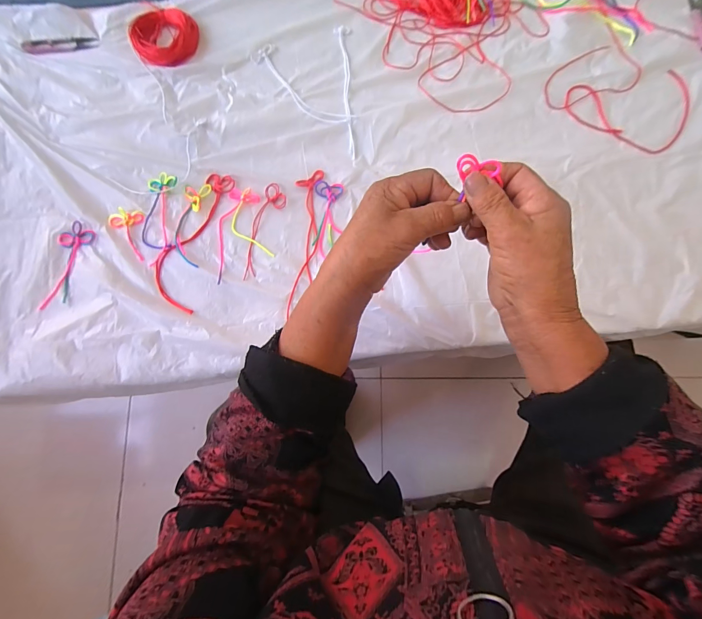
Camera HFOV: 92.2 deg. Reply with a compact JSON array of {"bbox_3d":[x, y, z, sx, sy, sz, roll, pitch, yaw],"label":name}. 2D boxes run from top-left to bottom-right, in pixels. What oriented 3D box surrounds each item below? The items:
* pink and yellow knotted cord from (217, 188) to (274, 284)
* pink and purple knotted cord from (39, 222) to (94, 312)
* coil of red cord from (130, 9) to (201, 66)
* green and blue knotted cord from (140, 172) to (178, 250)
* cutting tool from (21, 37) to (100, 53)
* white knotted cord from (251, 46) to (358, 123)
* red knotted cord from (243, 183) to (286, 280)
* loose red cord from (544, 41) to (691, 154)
[{"bbox_3d":[-0.137,-0.098,0.434,0.068,0.005,0.123,-4,79,0],"label":"pink and yellow knotted cord"},{"bbox_3d":[-0.367,-0.056,0.432,0.041,0.008,0.117,16,80,4],"label":"pink and purple knotted cord"},{"bbox_3d":[-0.261,-0.385,0.473,0.084,0.025,0.091,0,79,1],"label":"coil of red cord"},{"bbox_3d":[-0.249,-0.127,0.439,0.043,0.007,0.104,-2,79,1],"label":"green and blue knotted cord"},{"bbox_3d":[-0.419,-0.381,0.488,0.107,0.004,0.025,-5,79,0],"label":"cutting tool"},{"bbox_3d":[-0.071,-0.304,0.463,0.044,0.004,0.176,-44,81,-7],"label":"white knotted cord"},{"bbox_3d":[-0.116,-0.102,0.435,0.031,0.006,0.132,19,80,5],"label":"red knotted cord"},{"bbox_3d":[0.371,-0.297,0.462,0.184,0.006,0.133,31,84,5],"label":"loose red cord"}]

